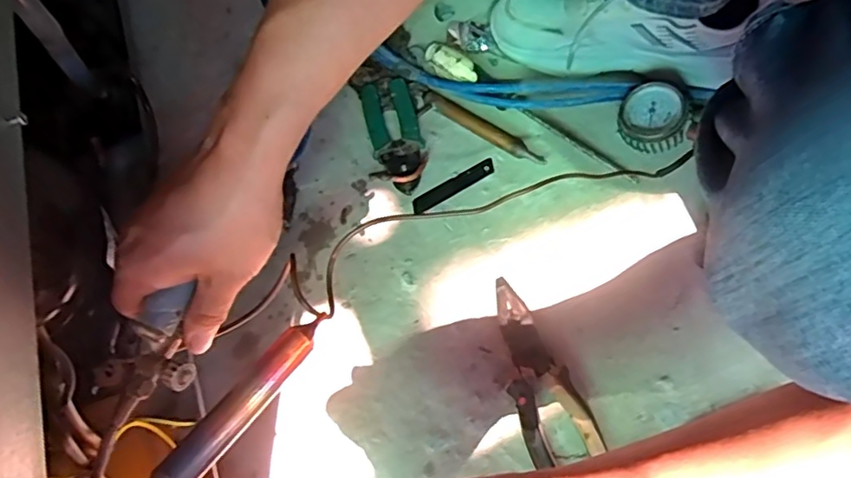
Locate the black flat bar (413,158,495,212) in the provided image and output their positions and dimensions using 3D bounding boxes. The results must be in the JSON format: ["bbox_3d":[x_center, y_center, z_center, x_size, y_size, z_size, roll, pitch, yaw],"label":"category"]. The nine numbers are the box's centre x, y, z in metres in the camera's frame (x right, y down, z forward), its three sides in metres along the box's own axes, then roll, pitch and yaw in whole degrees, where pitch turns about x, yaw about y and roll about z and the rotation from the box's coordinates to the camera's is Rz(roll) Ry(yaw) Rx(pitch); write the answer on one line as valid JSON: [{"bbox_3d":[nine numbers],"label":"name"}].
[{"bbox_3d":[0.029,-0.053,0.577,0.096,0.004,0.020,-31,60,-19],"label":"black flat bar"}]

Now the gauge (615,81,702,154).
[{"bbox_3d":[0.227,-0.122,0.579,0.064,0.025,0.065,-41,63,13],"label":"gauge"}]

